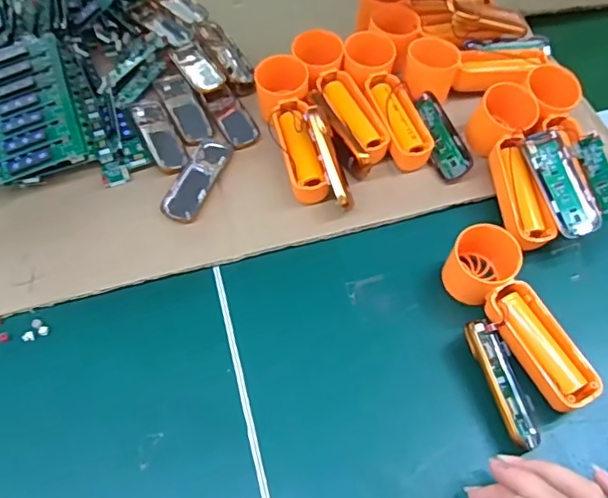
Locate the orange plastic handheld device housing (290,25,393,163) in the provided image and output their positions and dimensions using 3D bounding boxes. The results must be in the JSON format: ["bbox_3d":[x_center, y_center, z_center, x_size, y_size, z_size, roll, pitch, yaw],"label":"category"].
[{"bbox_3d":[0.029,-0.124,0.467,0.044,0.037,0.135,-19,62,-10],"label":"orange plastic handheld device housing"}]

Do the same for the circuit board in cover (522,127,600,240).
[{"bbox_3d":[0.191,-0.049,0.410,0.034,0.010,0.082,-16,75,-9],"label":"circuit board in cover"}]

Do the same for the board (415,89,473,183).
[{"bbox_3d":[0.111,-0.092,0.456,0.027,0.006,0.078,-31,67,21],"label":"board"}]

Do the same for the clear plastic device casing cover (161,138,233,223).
[{"bbox_3d":[-0.085,-0.057,0.449,0.029,0.005,0.084,18,62,10],"label":"clear plastic device casing cover"}]

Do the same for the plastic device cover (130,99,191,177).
[{"bbox_3d":[-0.120,-0.096,0.469,0.027,0.007,0.083,-25,63,-13],"label":"plastic device cover"}]

